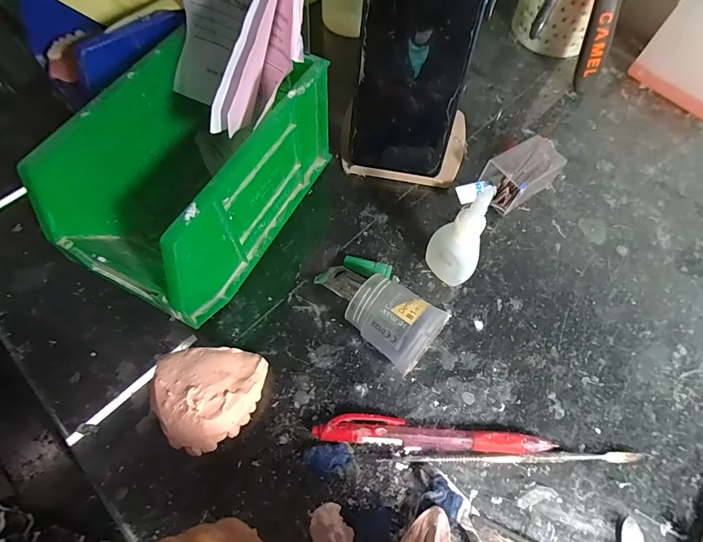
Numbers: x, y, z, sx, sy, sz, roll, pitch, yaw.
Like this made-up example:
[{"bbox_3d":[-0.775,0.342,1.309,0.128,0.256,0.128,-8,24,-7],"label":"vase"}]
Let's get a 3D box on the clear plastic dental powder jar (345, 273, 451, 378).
[{"bbox_3d":[0.024,0.033,0.234,0.052,0.043,0.039,37,69,15],"label":"clear plastic dental powder jar"}]

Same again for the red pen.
[{"bbox_3d":[0.047,0.097,0.221,0.133,0.011,0.017,6,65,1],"label":"red pen"}]

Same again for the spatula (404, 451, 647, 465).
[{"bbox_3d":[0.102,0.110,0.220,0.138,0.007,0.006,-1,65,-2],"label":"spatula"}]

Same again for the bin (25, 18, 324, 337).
[{"bbox_3d":[-0.099,-0.064,0.250,0.100,0.092,0.165,27,67,11],"label":"bin"}]

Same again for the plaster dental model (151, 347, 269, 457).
[{"bbox_3d":[-0.081,0.072,0.220,0.060,0.028,0.056,-6,65,-5],"label":"plaster dental model"}]

